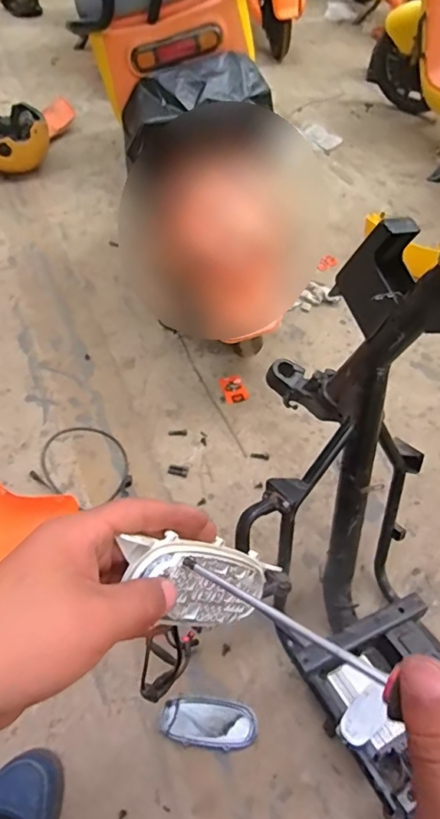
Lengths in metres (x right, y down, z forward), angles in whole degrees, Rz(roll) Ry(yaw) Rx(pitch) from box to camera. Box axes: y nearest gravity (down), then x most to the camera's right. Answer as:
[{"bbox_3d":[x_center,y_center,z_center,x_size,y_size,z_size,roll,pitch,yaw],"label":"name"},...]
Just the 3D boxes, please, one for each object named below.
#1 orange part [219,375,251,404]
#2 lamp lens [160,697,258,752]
[{"bbox_3d":[0.030,-0.048,1.095,0.053,0.012,0.073,-19,57,-19],"label":"orange part"},{"bbox_3d":[-0.014,0.437,0.684,0.131,0.013,0.057,5,52,-2],"label":"lamp lens"}]

